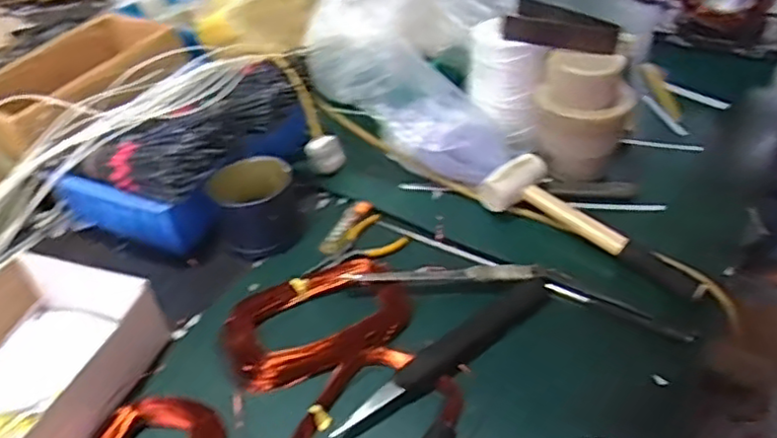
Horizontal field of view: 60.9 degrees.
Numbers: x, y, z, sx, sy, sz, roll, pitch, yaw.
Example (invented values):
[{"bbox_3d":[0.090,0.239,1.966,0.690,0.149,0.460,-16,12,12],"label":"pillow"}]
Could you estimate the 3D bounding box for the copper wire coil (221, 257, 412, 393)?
[{"bbox_3d":[-0.074,0.098,0.671,0.187,0.020,0.123,-20,42,-19],"label":"copper wire coil"}]

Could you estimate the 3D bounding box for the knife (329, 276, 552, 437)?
[{"bbox_3d":[0.062,0.129,0.639,0.259,0.017,0.034,-29,46,-27],"label":"knife"}]

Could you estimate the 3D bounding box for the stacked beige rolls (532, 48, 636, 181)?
[{"bbox_3d":[0.233,-0.127,0.801,0.109,0.142,0.084,10,41,16],"label":"stacked beige rolls"}]

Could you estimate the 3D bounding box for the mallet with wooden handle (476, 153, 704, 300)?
[{"bbox_3d":[0.231,0.001,0.738,0.259,0.054,0.066,31,51,34],"label":"mallet with wooden handle"}]

